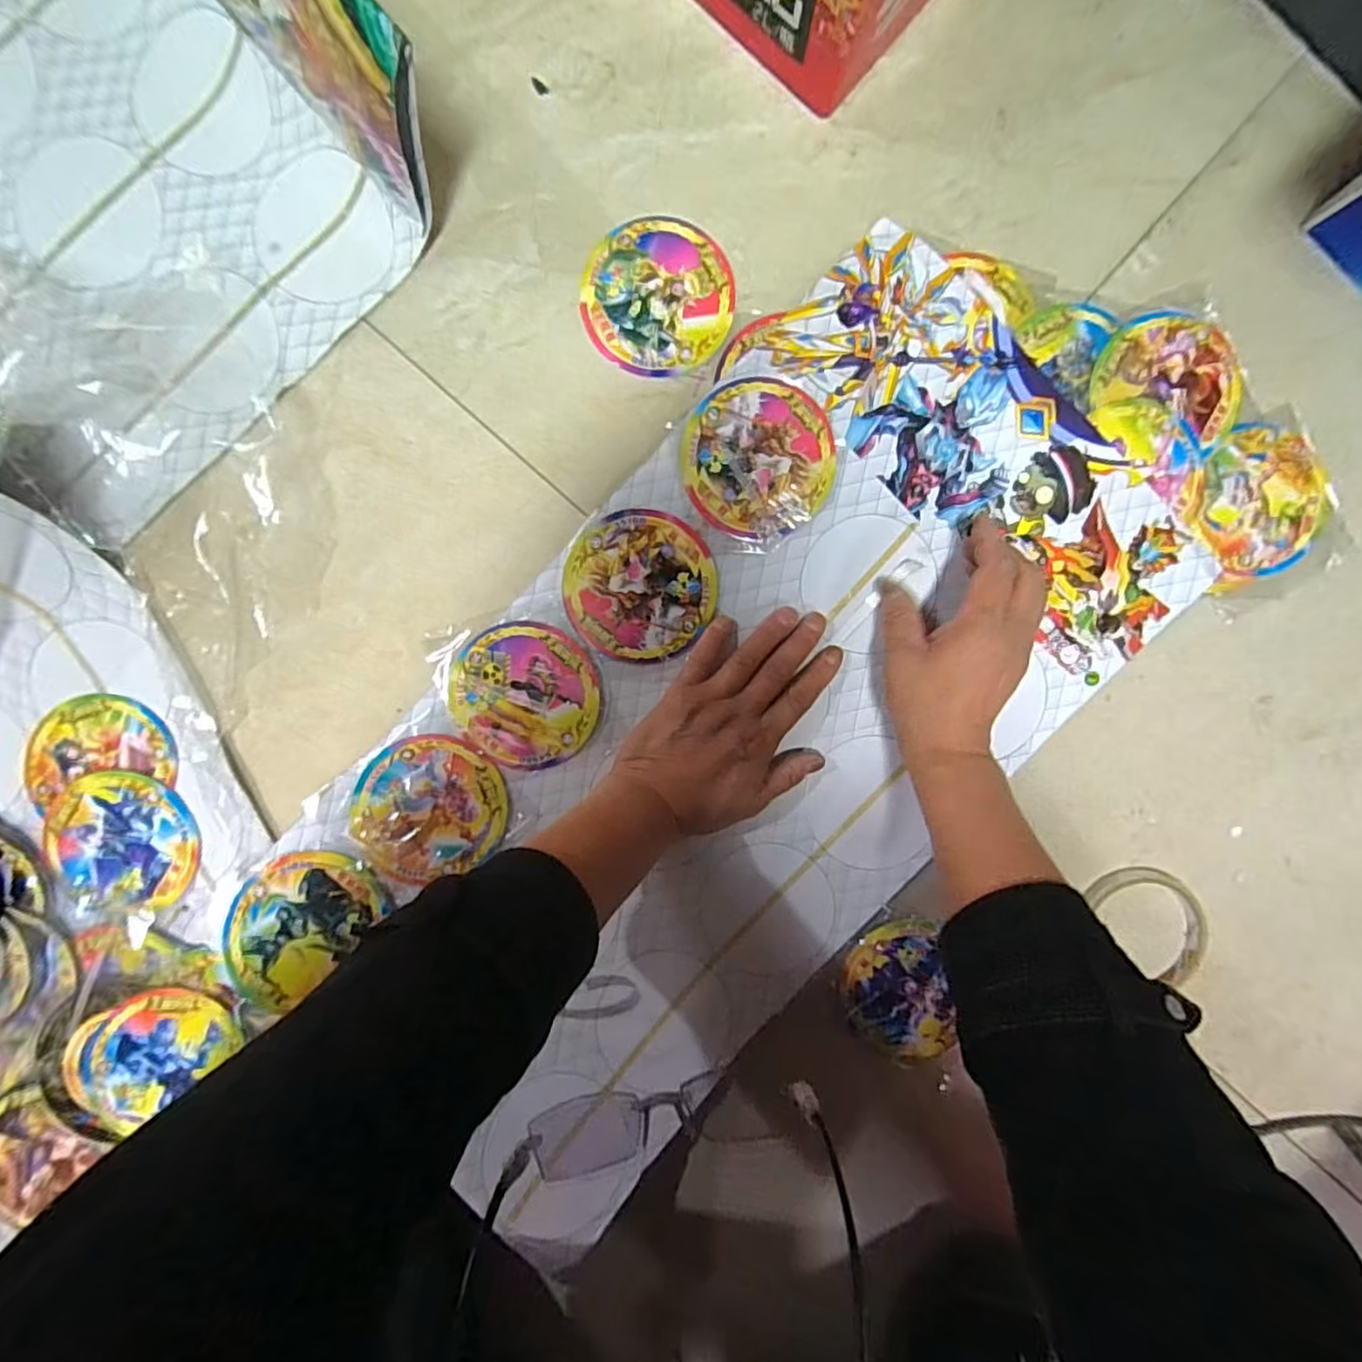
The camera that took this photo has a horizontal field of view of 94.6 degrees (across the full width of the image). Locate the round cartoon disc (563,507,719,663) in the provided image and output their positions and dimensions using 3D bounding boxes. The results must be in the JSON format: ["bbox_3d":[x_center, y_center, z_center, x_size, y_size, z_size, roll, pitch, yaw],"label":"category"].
[{"bbox_3d":[-0.027,-0.061,0.404,0.094,0.011,0.092,0,93,-1],"label":"round cartoon disc"}]

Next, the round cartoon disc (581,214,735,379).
[{"bbox_3d":[-0.015,-0.243,0.398,0.092,0.004,0.094,0,93,-1],"label":"round cartoon disc"}]

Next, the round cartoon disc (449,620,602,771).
[{"bbox_3d":[-0.102,0.010,0.410,0.095,0.007,0.091,0,93,-1],"label":"round cartoon disc"}]

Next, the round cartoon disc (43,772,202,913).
[{"bbox_3d":[-0.363,0.105,0.407,0.090,0.004,0.088,0,93,-1],"label":"round cartoon disc"}]

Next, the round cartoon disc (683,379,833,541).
[{"bbox_3d":[0.049,-0.139,0.397,0.092,0.004,0.094,0,99,-3],"label":"round cartoon disc"}]

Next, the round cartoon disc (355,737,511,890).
[{"bbox_3d":[-0.165,0.080,0.412,0.096,0.012,0.087,-24,93,0],"label":"round cartoon disc"}]

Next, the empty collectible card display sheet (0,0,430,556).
[{"bbox_3d":[-0.348,-0.302,0.339,0.304,0.104,0.321,-43,93,1],"label":"empty collectible card display sheet"}]

